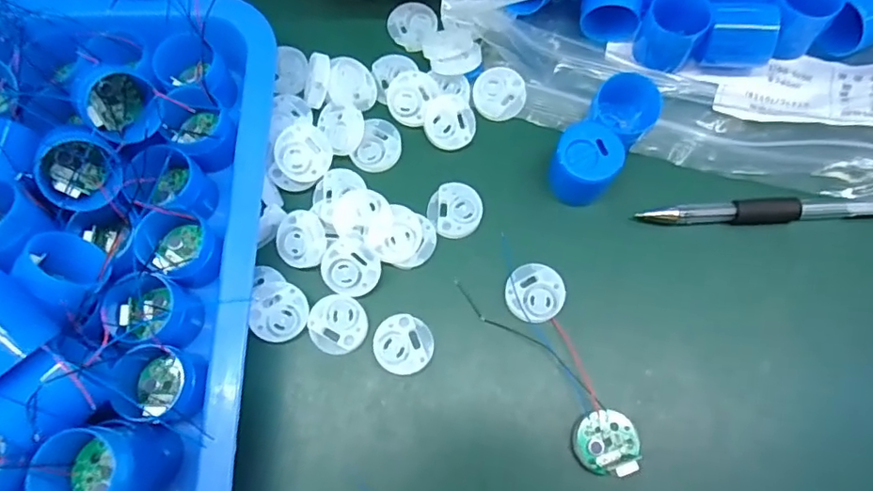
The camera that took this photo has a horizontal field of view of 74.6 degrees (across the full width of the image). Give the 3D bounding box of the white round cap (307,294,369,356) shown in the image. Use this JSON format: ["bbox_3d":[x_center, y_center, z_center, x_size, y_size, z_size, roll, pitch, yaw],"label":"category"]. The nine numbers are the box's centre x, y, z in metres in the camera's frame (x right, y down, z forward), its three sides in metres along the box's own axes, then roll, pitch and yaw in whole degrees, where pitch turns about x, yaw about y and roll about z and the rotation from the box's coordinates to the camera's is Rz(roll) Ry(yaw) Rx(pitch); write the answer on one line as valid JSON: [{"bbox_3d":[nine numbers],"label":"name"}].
[{"bbox_3d":[-0.044,0.035,0.255,0.026,0.004,0.025,0,73,1],"label":"white round cap"}]

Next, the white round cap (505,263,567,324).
[{"bbox_3d":[0.044,0.021,0.257,0.026,0.006,0.026,-11,74,-2],"label":"white round cap"}]

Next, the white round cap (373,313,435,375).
[{"bbox_3d":[-0.015,0.044,0.253,0.025,0.005,0.025,0,73,1],"label":"white round cap"}]

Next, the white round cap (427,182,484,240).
[{"bbox_3d":[0.009,-0.017,0.270,0.024,0.004,0.027,12,74,4],"label":"white round cap"}]

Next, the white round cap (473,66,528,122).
[{"bbox_3d":[0.031,-0.076,0.287,0.026,0.007,0.025,13,74,5],"label":"white round cap"}]

